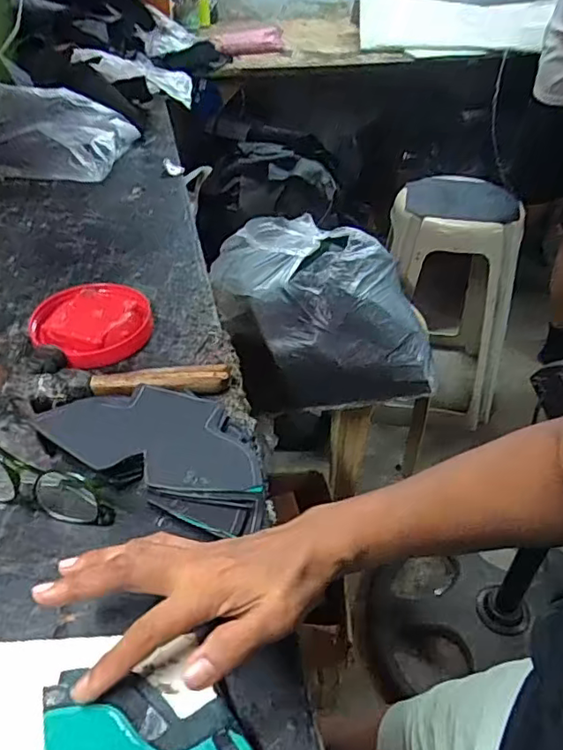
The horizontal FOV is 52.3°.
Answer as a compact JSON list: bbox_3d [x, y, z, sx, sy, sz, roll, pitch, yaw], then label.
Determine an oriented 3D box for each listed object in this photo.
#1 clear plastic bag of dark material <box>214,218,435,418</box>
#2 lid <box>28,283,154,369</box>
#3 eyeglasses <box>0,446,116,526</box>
[{"bbox_3d":[0.058,-0.136,1.043,0.358,0.190,0.367,-1,41,-1],"label":"clear plastic bag of dark material"},{"bbox_3d":[-0.196,-0.054,0.602,0.119,0.023,0.115,0,41,0],"label":"lid"},{"bbox_3d":[-0.190,0.080,0.449,0.140,0.029,0.045,12,43,13],"label":"eyeglasses"}]

